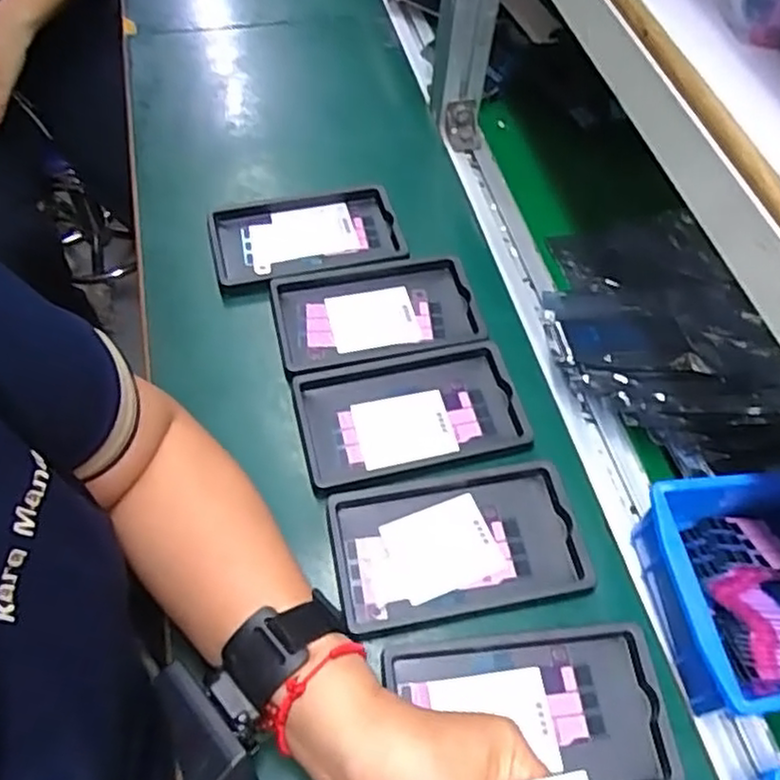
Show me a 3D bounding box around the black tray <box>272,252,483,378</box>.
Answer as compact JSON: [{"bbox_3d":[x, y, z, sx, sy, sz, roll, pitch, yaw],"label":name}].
[{"bbox_3d":[-0.010,-0.060,0.564,0.158,0.016,0.095,-10,58,-12],"label":"black tray"}]

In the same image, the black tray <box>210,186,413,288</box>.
[{"bbox_3d":[-0.072,-0.132,0.607,0.155,0.016,0.094,-11,58,-12],"label":"black tray"}]

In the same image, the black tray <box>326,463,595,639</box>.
[{"bbox_3d":[0.044,0.102,0.463,0.160,0.014,0.093,-6,57,-9],"label":"black tray"}]

